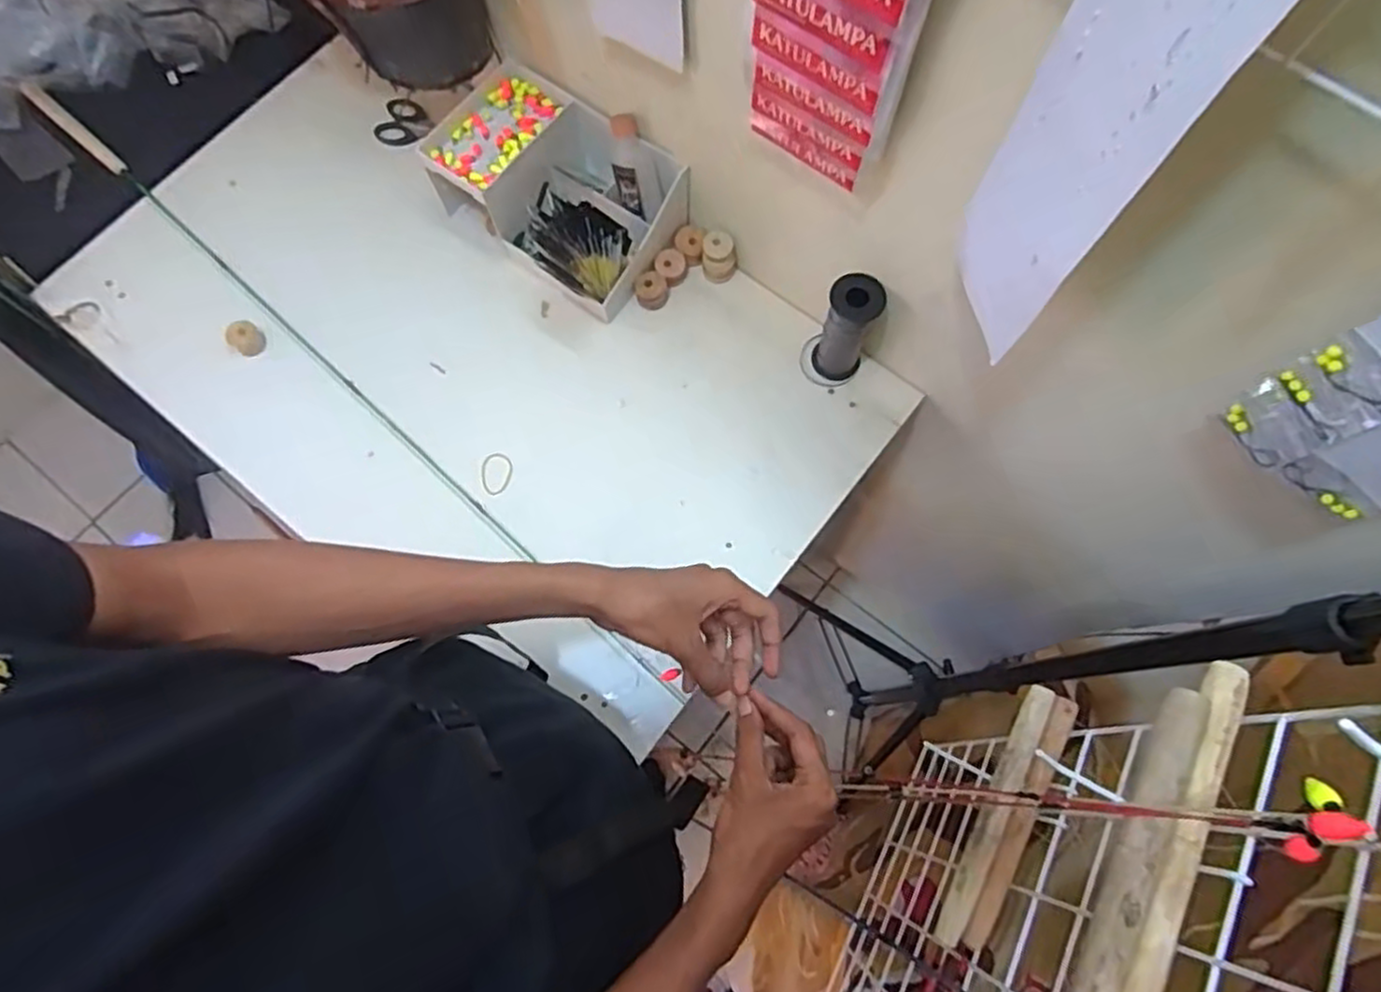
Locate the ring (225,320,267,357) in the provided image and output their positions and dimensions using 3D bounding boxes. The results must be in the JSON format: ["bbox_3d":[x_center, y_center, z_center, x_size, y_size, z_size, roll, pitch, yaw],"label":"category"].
[{"bbox_3d":[-0.473,-0.167,0.780,0.035,0.022,0.035,0,73,1],"label":"ring"}]

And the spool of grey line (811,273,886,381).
[{"bbox_3d":[0.150,-0.160,0.705,0.047,0.116,0.046,0,73,1],"label":"spool of grey line"}]

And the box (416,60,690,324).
[{"bbox_3d":[-0.142,-0.318,0.773,0.239,0.108,0.165,38,77,11],"label":"box"}]

